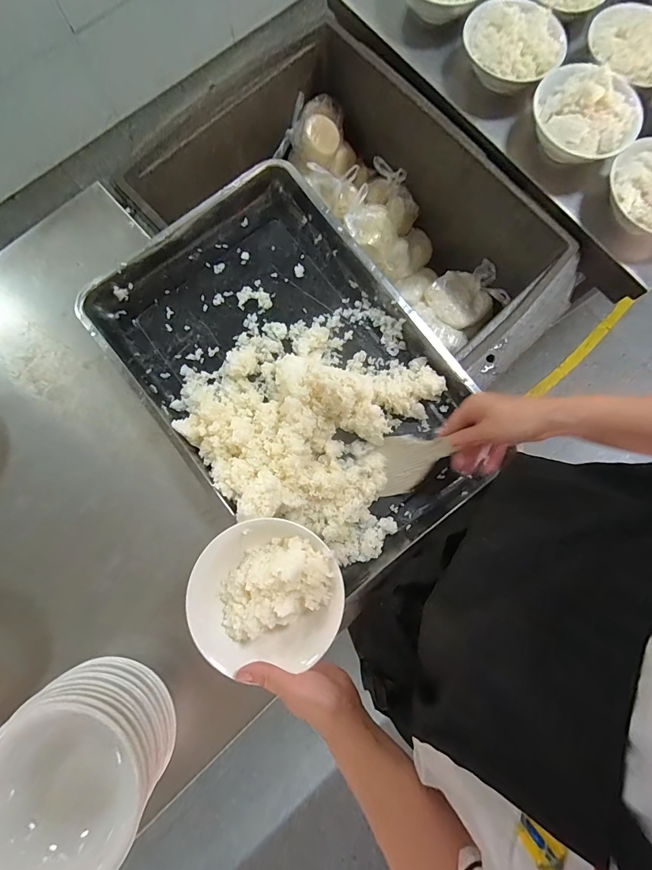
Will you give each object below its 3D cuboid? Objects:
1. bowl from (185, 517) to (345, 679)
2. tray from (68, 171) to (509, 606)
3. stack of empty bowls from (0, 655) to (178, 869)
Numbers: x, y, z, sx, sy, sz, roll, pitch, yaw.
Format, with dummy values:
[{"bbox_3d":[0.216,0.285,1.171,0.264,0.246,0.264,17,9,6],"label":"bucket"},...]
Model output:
[{"bbox_3d":[-0.070,0.176,0.419,0.171,0.062,0.154,-3,78,-1],"label":"bowl"},{"bbox_3d":[-0.047,-0.095,0.559,0.387,0.078,0.599,-38,85,-7],"label":"tray"},{"bbox_3d":[-0.264,0.366,0.413,0.158,0.133,0.176,27,79,6],"label":"stack of empty bowls"}]

